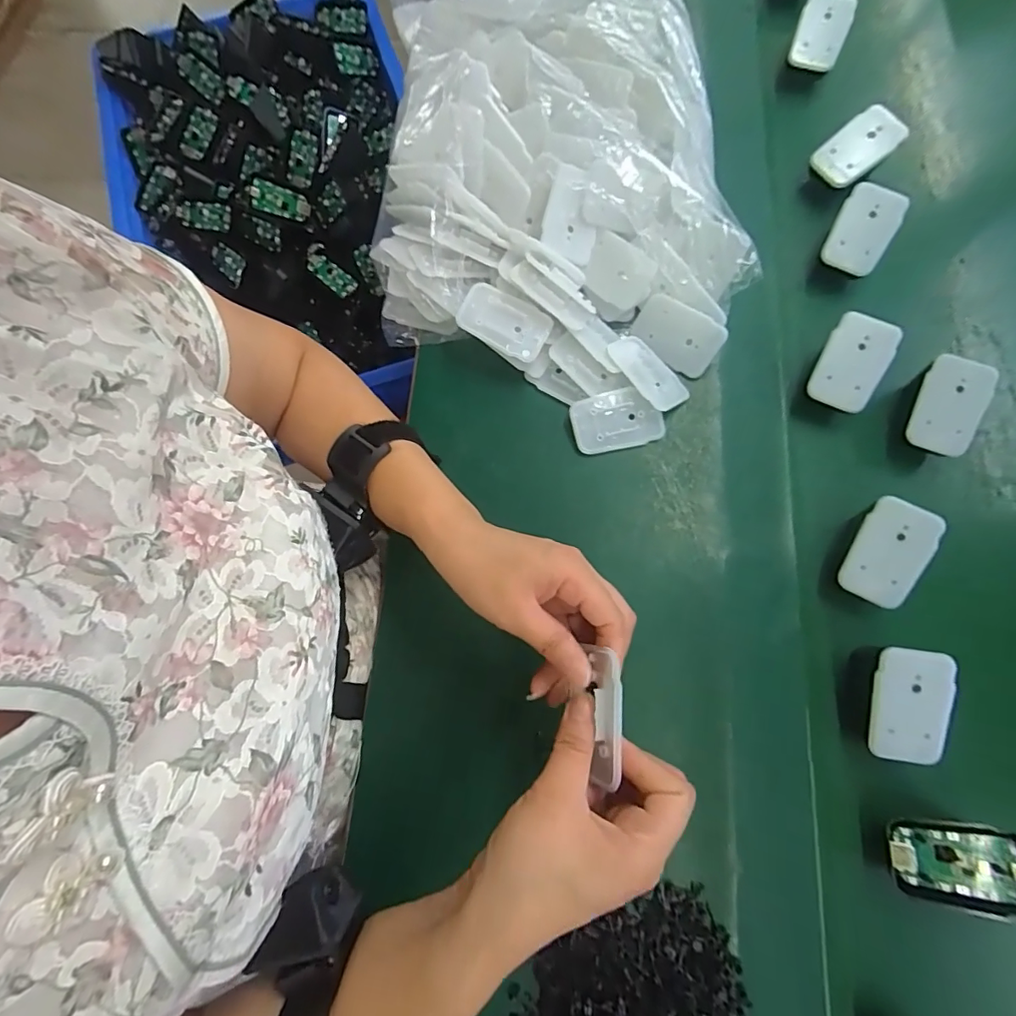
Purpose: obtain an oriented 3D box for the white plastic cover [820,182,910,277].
[{"bbox_3d":[0.289,-0.226,0.400,0.044,0.007,0.062,26,111,13],"label":"white plastic cover"}]

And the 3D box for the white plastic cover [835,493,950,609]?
[{"bbox_3d":[0.257,0.030,0.332,0.042,0.006,0.069,27,97,16],"label":"white plastic cover"}]

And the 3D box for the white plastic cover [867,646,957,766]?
[{"bbox_3d":[0.251,0.123,0.306,0.045,0.004,0.069,3,93,8],"label":"white plastic cover"}]

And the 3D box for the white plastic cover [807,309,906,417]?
[{"bbox_3d":[0.259,-0.109,0.371,0.044,0.006,0.066,26,104,13],"label":"white plastic cover"}]

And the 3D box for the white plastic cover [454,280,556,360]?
[{"bbox_3d":[-0.003,-0.145,0.378,0.067,0.007,0.041,28,77,8],"label":"white plastic cover"}]

